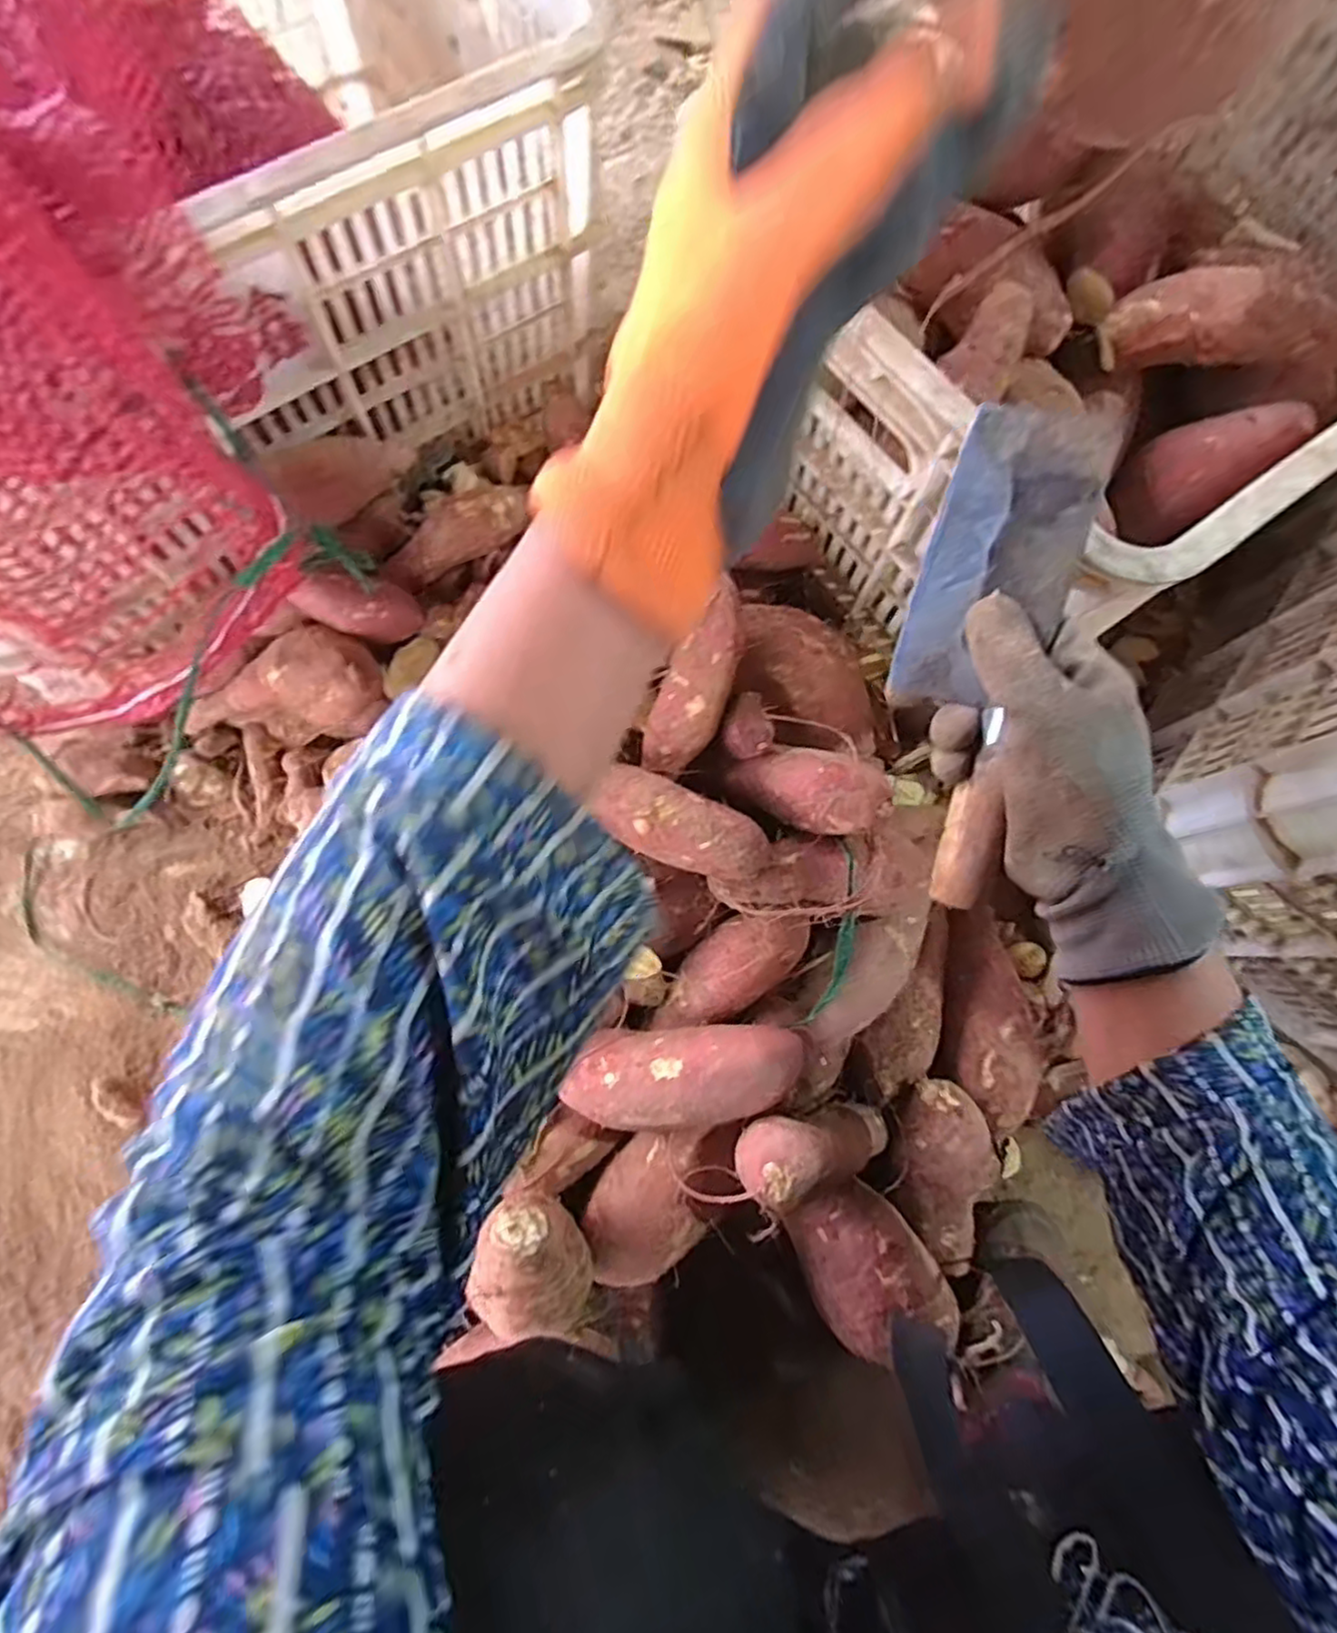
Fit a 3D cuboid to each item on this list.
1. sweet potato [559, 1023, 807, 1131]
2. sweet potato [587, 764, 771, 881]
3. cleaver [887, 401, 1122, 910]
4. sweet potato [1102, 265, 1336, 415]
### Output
[{"bbox_3d":[0.011,0.152,0.400,0.136,0.037,0.052,-3,78,-2],"label":"sweet potato"},{"bbox_3d":[0.008,0.007,0.408,0.106,0.036,0.045,26,79,4],"label":"sweet potato"},{"bbox_3d":[0.145,-0.073,0.318,0.069,0.028,0.221,12,94,28],"label":"cleaver"},{"bbox_3d":[0.402,-0.333,0.459,0.182,0.045,0.037,11,78,1],"label":"sweet potato"}]

